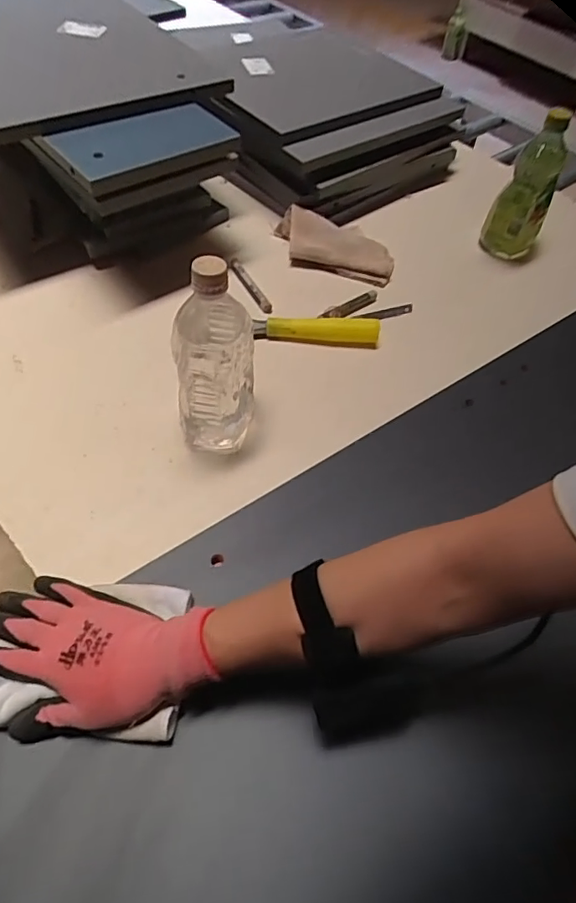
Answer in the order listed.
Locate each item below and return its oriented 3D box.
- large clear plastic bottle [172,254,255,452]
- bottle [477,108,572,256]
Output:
[{"bbox_3d":[-0.069,-0.091,0.517,0.071,0.195,0.090,1,56,-4],"label":"large clear plastic bottle"},{"bbox_3d":[0.348,-0.379,0.775,0.081,0.183,0.079,26,57,13],"label":"bottle"}]

